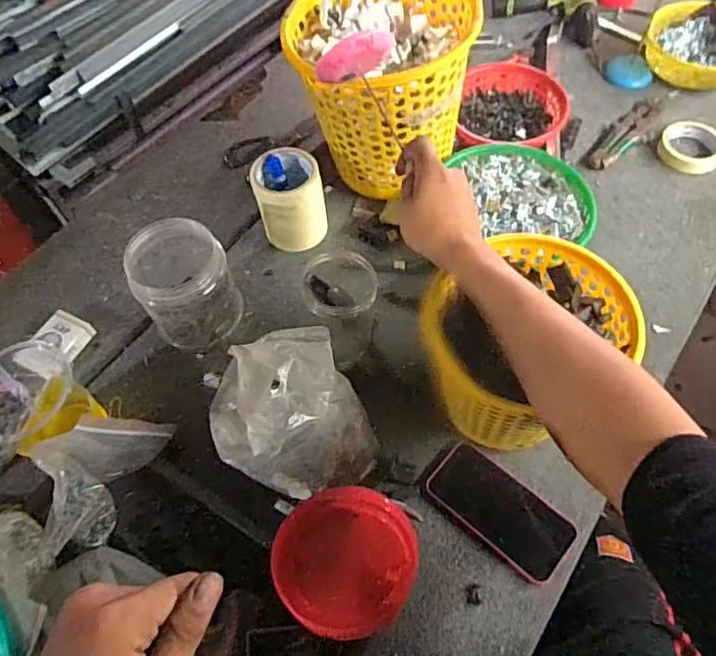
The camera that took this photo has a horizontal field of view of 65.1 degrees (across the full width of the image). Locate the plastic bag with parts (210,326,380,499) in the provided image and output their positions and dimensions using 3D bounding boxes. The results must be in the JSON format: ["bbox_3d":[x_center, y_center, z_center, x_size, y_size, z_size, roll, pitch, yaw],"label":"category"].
[{"bbox_3d":[-0.070,0.098,0.591,0.154,0.143,0.153,-30,62,-14],"label":"plastic bag with parts"}]

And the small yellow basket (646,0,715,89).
[{"bbox_3d":[0.604,-0.499,0.990,0.199,0.062,0.161,38,69,23],"label":"small yellow basket"}]

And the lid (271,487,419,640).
[{"bbox_3d":[-0.013,0.222,0.548,0.134,0.031,0.134,5,44,-5],"label":"lid"}]

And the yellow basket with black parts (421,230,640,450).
[{"bbox_3d":[0.170,0.012,0.615,0.192,0.154,0.183,-2,59,3],"label":"yellow basket with black parts"}]

